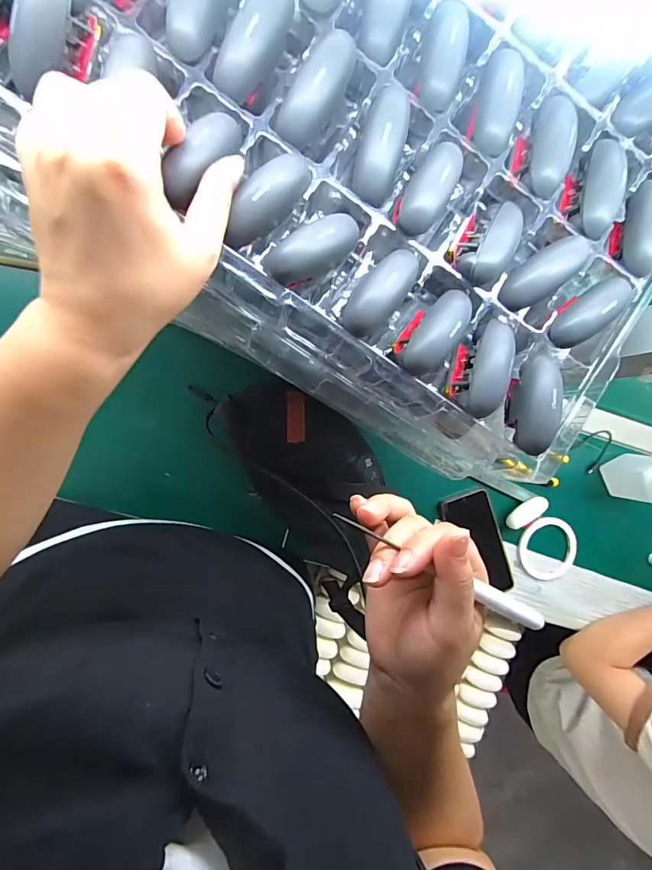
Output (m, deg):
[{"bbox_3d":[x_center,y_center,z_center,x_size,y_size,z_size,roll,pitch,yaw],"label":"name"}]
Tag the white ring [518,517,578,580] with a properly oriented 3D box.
[{"bbox_3d":[0.347,0.180,0.674,0.096,0.008,0.097,-1,95,-8],"label":"white ring"}]

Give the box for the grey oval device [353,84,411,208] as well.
[{"bbox_3d":[0.034,-0.173,0.259,0.026,0.018,0.066,17,90,-8],"label":"grey oval device"}]

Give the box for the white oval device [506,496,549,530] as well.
[{"bbox_3d":[0.301,0.116,0.654,0.067,0.025,0.027,-34,97,-5],"label":"white oval device"}]

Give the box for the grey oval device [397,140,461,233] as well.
[{"bbox_3d":[0.064,-0.151,0.261,0.025,0.017,0.062,27,89,-8],"label":"grey oval device"}]

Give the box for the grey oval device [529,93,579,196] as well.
[{"bbox_3d":[0.143,-0.184,0.274,0.024,0.016,0.063,12,91,-8],"label":"grey oval device"}]

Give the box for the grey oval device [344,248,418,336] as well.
[{"bbox_3d":[0.034,-0.087,0.262,0.026,0.015,0.059,39,87,-8],"label":"grey oval device"}]

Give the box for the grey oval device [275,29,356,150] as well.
[{"bbox_3d":[-0.005,-0.198,0.250,0.027,0.016,0.063,33,103,-9],"label":"grey oval device"}]

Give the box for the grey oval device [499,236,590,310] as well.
[{"bbox_3d":[0.141,-0.105,0.276,0.066,0.015,0.026,-37,97,-5],"label":"grey oval device"}]

